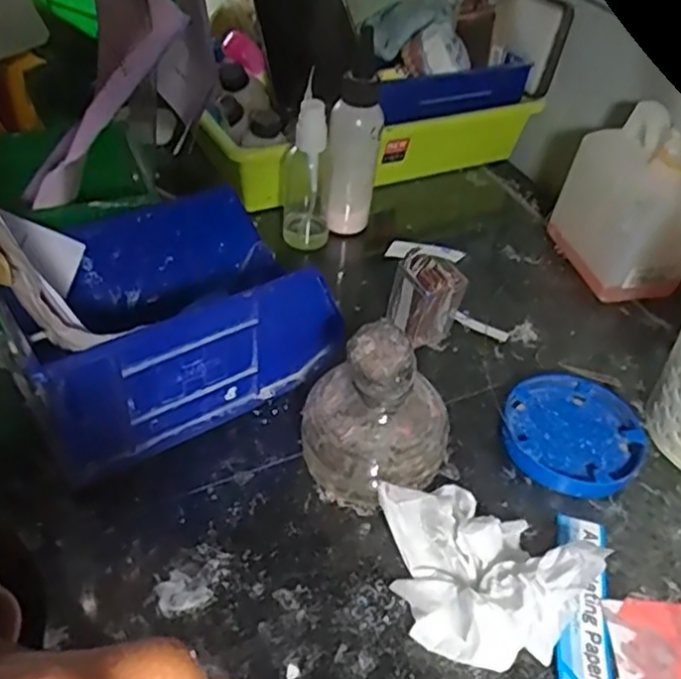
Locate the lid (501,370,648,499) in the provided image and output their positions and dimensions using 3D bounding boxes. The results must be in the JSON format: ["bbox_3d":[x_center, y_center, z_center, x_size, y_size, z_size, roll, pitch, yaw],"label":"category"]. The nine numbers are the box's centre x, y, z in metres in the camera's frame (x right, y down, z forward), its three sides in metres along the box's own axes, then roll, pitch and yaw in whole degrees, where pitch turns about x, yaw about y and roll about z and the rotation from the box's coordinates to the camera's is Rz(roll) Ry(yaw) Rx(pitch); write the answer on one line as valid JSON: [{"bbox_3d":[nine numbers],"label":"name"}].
[{"bbox_3d":[0.138,0.053,0.407,0.078,0.012,0.081,3,44,-3],"label":"lid"}]

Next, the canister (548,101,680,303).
[{"bbox_3d":[0.209,-0.095,0.492,0.064,0.116,0.095,-6,45,-13],"label":"canister"}]

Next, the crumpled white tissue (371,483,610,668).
[{"bbox_3d":[0.066,0.101,0.329,0.100,0.035,0.098,31,49,24],"label":"crumpled white tissue"}]

